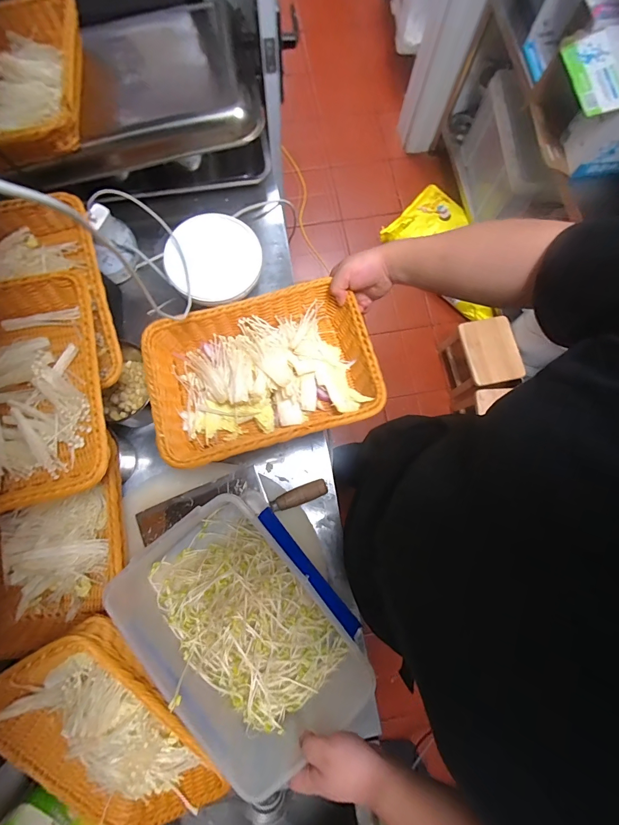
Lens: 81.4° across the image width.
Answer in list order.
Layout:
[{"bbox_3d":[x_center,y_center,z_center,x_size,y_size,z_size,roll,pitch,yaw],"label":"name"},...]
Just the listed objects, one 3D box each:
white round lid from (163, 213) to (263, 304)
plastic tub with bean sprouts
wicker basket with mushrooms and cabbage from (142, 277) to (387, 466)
[{"bbox_3d":[-0.167,-0.276,0.638,0.151,0.013,0.164,1,87,-13],"label":"white round lid"},{"bbox_3d":[-0.092,0.329,0.555,0.256,0.136,0.358,-39,78,-10],"label":"plastic tub with bean sprouts"},{"bbox_3d":[-0.076,-0.066,0.582,0.342,0.065,0.241,-14,75,-4],"label":"wicker basket with mushrooms and cabbage"}]

